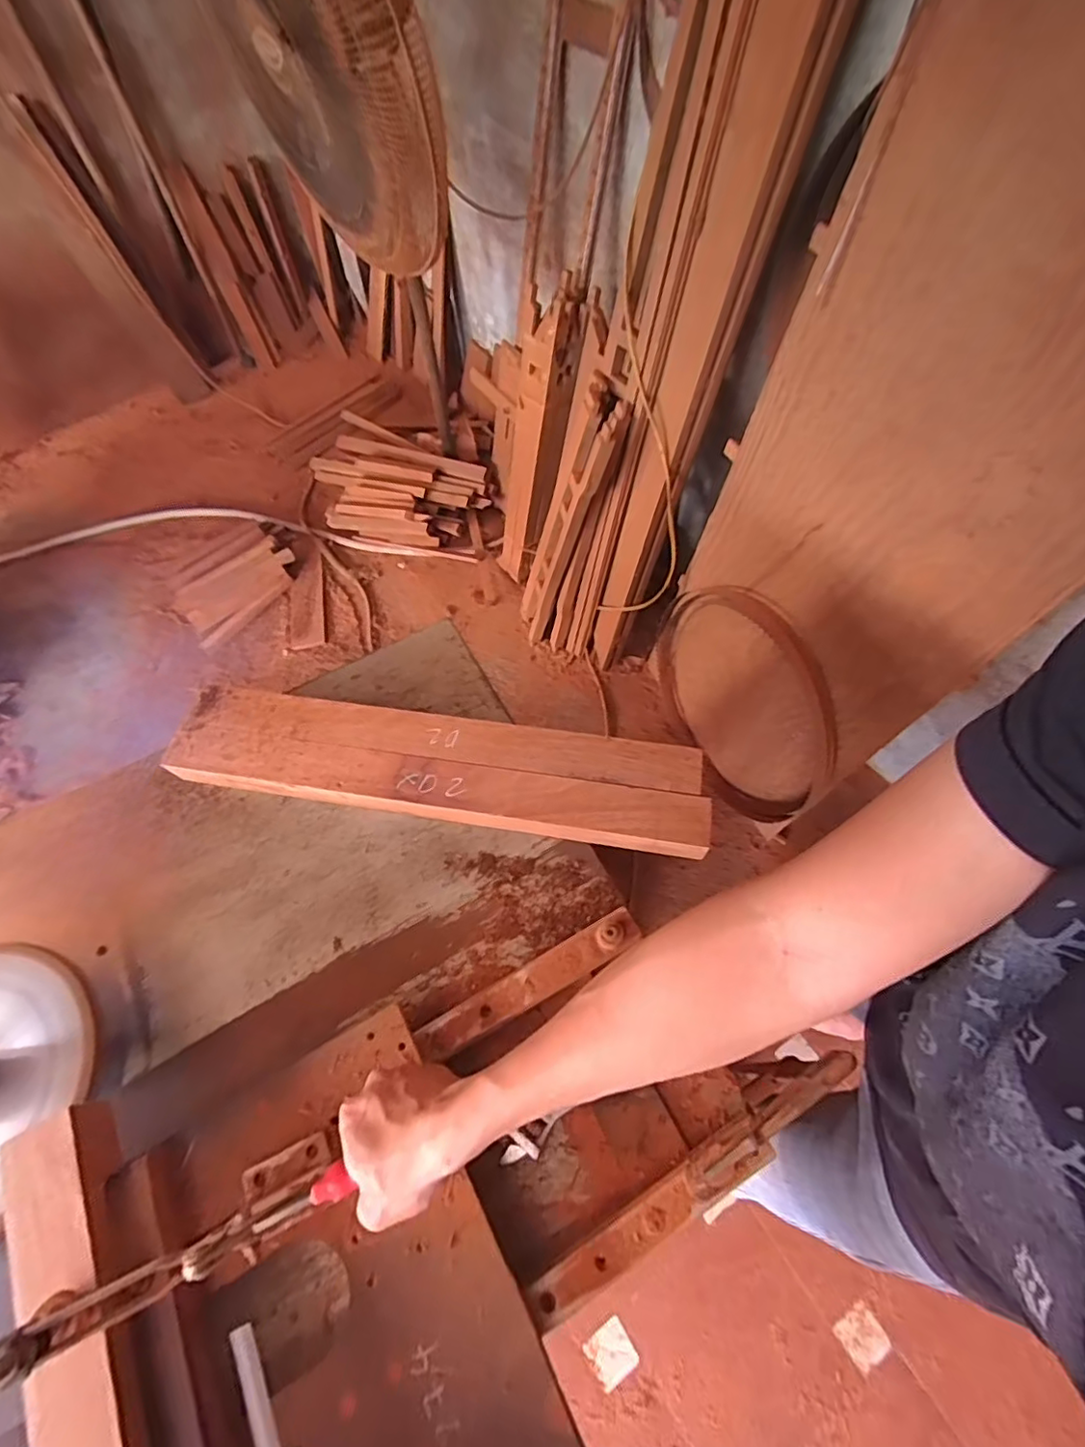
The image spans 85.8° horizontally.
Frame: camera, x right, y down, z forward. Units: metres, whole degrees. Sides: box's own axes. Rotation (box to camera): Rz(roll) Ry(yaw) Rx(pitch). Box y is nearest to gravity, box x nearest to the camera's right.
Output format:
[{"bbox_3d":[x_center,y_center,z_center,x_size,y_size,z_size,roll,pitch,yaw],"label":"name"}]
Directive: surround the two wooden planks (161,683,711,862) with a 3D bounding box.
[{"bbox_3d":[-0.120,0.052,0.676,0.612,0.050,0.121,8,64,7],"label":"two wooden planks"}]

